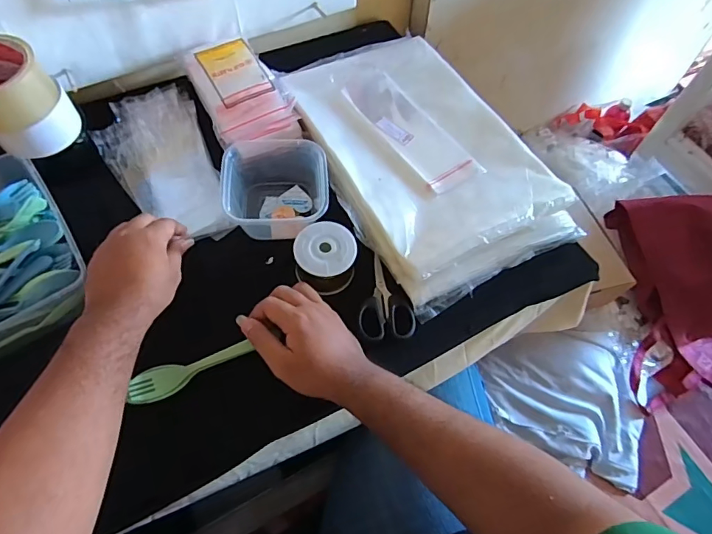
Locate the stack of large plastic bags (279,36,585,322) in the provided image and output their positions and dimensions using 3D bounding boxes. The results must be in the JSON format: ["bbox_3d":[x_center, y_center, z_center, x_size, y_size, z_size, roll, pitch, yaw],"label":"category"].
[{"bbox_3d":[0.078,-0.153,0.598,0.246,0.042,0.392,-25,65,-16],"label":"stack of large plastic bags"}]

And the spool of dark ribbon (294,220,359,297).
[{"bbox_3d":[-0.034,-0.009,0.513,0.065,0.049,0.065,1,60,-3],"label":"spool of dark ribbon"}]

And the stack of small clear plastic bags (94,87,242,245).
[{"bbox_3d":[-0.243,-0.126,0.574,0.121,0.029,0.227,-19,75,-15],"label":"stack of small clear plastic bags"}]

